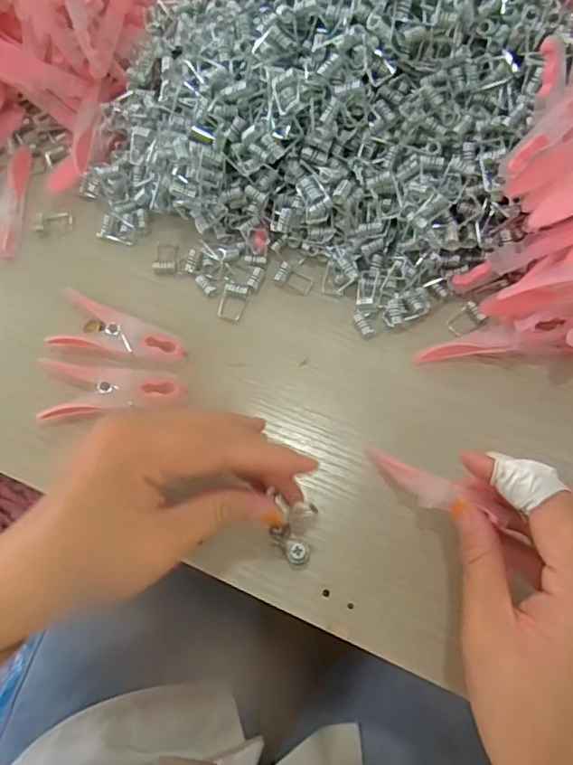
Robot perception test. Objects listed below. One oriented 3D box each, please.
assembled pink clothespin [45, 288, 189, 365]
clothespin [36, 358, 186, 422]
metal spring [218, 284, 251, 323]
[{"bbox_3d":[-0.095,-0.029,0.321,0.077,0.010,0.033,14,70,7],"label":"assembled pink clothespin"},{"bbox_3d":[-0.101,0.008,0.308,0.085,0.012,0.036,8,69,5],"label":"clothespin"},{"bbox_3d":[-0.032,-0.048,0.331,0.016,0.004,0.022,17,70,8],"label":"metal spring"}]

